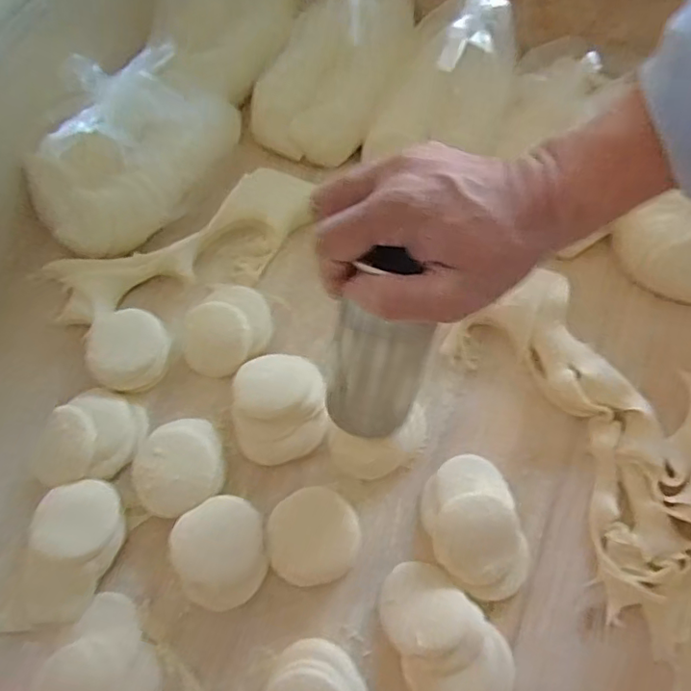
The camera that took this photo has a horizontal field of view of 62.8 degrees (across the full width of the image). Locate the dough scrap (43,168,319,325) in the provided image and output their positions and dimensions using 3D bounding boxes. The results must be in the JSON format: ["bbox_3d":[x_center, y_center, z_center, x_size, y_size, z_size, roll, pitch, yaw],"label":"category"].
[{"bbox_3d":[-0.133,-0.084,0.496,0.237,0.019,0.095,-29,70,-11],"label":"dough scrap"}]

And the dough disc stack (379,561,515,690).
[{"bbox_3d":[0.063,0.192,0.367,0.064,0.030,0.099,-37,72,-14],"label":"dough disc stack"}]

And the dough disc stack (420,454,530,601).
[{"bbox_3d":[0.092,0.126,0.400,0.066,0.028,0.096,-10,67,-4],"label":"dough disc stack"}]

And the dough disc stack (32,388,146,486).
[{"bbox_3d":[-0.193,0.072,0.426,0.063,0.025,0.083,42,73,16],"label":"dough disc stack"}]

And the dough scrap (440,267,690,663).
[{"bbox_3d":[0.206,0.058,0.429,0.173,0.023,0.261,-31,70,-12],"label":"dough scrap"}]

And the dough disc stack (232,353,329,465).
[{"bbox_3d":[-0.049,0.045,0.433,0.068,0.029,0.082,-3,67,-1],"label":"dough disc stack"}]

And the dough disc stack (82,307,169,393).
[{"bbox_3d":[-0.175,0.003,0.455,0.062,0.023,0.072,-29,70,-11],"label":"dough disc stack"}]

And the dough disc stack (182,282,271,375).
[{"bbox_3d":[-0.096,-0.013,0.461,0.077,0.018,0.060,-41,73,-15],"label":"dough disc stack"}]

